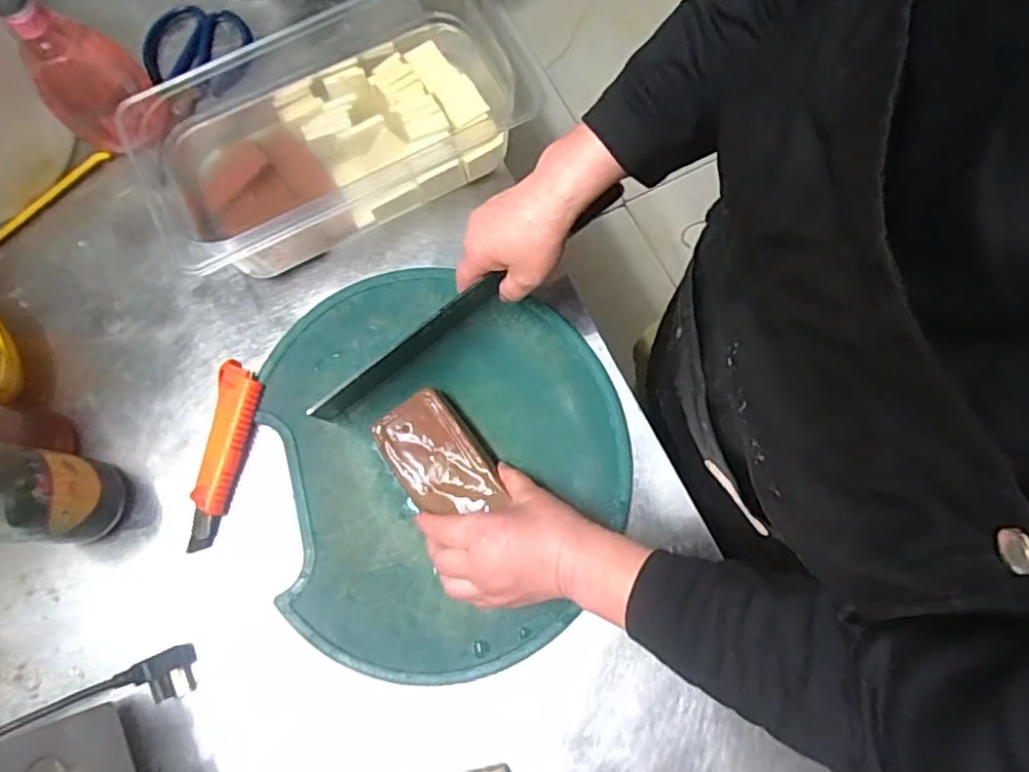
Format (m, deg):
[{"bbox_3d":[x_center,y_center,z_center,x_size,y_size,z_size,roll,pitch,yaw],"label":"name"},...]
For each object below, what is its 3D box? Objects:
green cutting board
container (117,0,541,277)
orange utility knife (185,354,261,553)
[{"bbox_3d":[-0.056,0.059,0.536,0.288,0.015,0.330,-11,76,-2],"label":"green cutting board"},{"bbox_3d":[-0.166,-0.227,0.568,0.342,0.095,0.195,-25,77,-5],"label":"container"},{"bbox_3d":[-0.246,0.057,0.537,0.035,0.025,0.155,10,76,3],"label":"orange utility knife"}]

